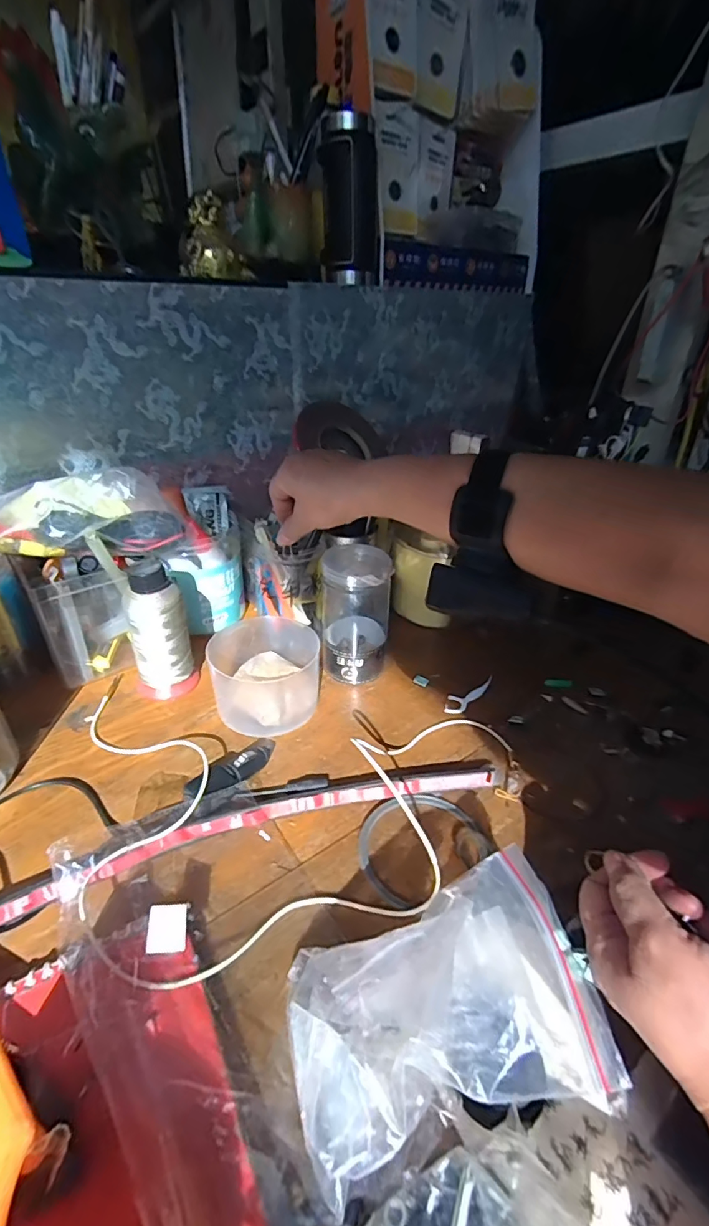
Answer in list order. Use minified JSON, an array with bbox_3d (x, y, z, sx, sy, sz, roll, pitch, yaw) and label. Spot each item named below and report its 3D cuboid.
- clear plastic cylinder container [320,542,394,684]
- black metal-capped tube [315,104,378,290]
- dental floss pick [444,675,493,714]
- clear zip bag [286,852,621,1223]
[{"bbox_3d":[0.001,0.004,0.479,0.064,0.127,0.068,-3,29,-5],"label":"clear plastic cylinder container"},{"bbox_3d":[-0.006,-0.479,0.580,0.064,0.151,0.052,6,31,9],"label":"black metal-capped tube"},{"bbox_3d":[0.112,0.077,0.478,0.021,0.004,0.075,23,36,37],"label":"dental floss pick"},{"bbox_3d":[0.037,0.185,0.236,0.130,0.055,0.103,-4,29,-8],"label":"clear zip bag"}]

